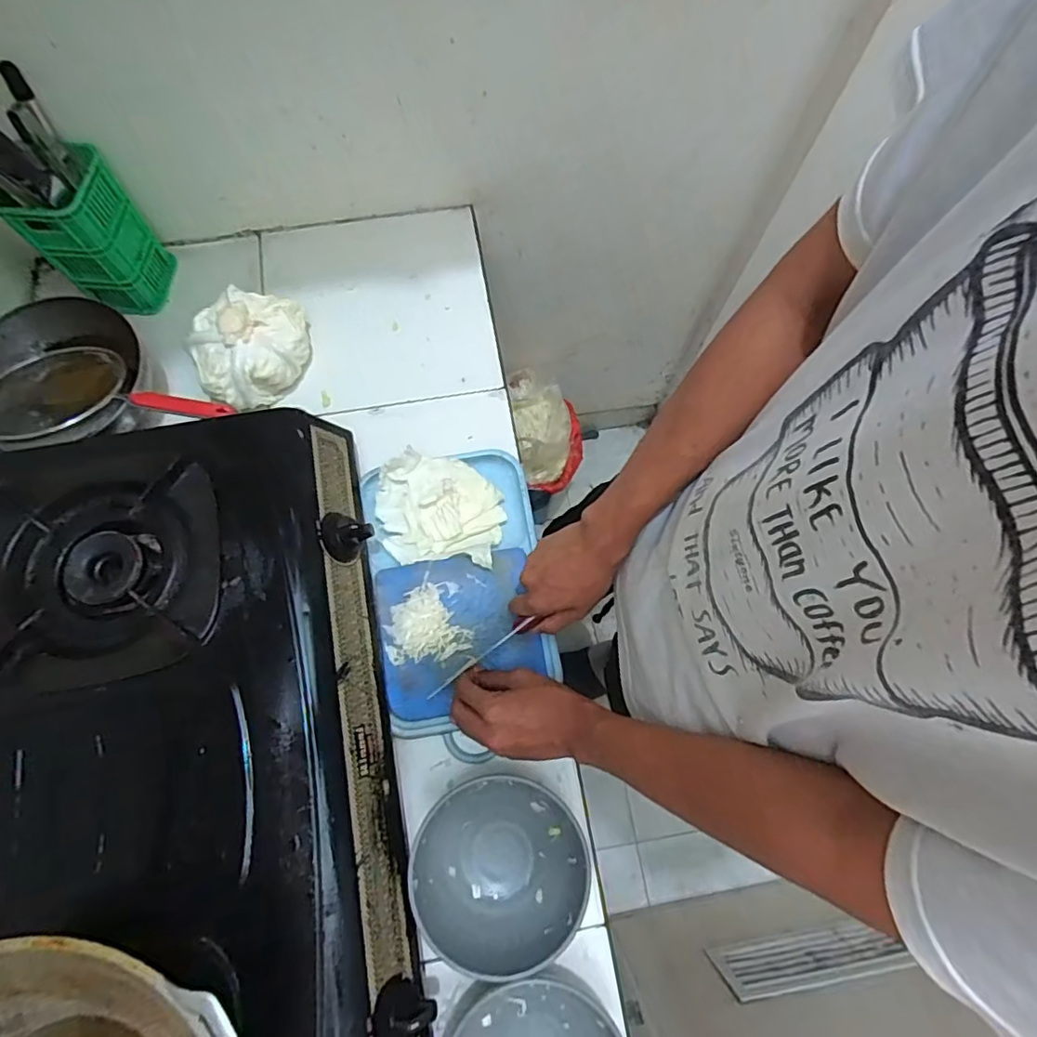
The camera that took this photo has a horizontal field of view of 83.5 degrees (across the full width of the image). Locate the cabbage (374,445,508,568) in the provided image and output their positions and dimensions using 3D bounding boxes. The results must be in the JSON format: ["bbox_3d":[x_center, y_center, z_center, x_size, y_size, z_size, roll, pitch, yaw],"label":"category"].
[{"bbox_3d":[-0.091,-0.015,0.660,0.144,0.035,0.123,5,72,0],"label":"cabbage"}]

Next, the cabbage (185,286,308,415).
[{"bbox_3d":[-0.330,-0.215,0.716,0.144,0.071,0.117,-31,76,-10],"label":"cabbage"}]

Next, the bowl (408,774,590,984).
[{"bbox_3d":[-0.016,0.330,0.550,0.158,0.062,0.150,0,72,-1],"label":"bowl"}]

